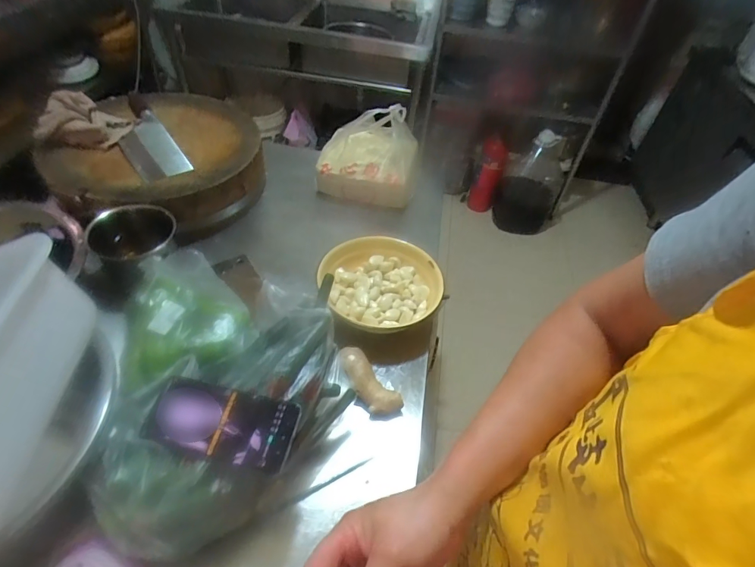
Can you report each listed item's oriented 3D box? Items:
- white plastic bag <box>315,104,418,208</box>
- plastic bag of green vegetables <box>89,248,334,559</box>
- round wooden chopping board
[{"bbox_3d":[-0.017,-0.292,0.968,0.213,0.187,0.135,13,47,5],"label":"white plastic bag"},{"bbox_3d":[-0.196,0.097,0.544,0.270,0.100,0.404,-10,49,-16],"label":"plastic bag of green vegetables"},{"bbox_3d":[-0.443,-0.260,0.897,0.366,0.113,0.390,3,47,-4],"label":"round wooden chopping board"}]

